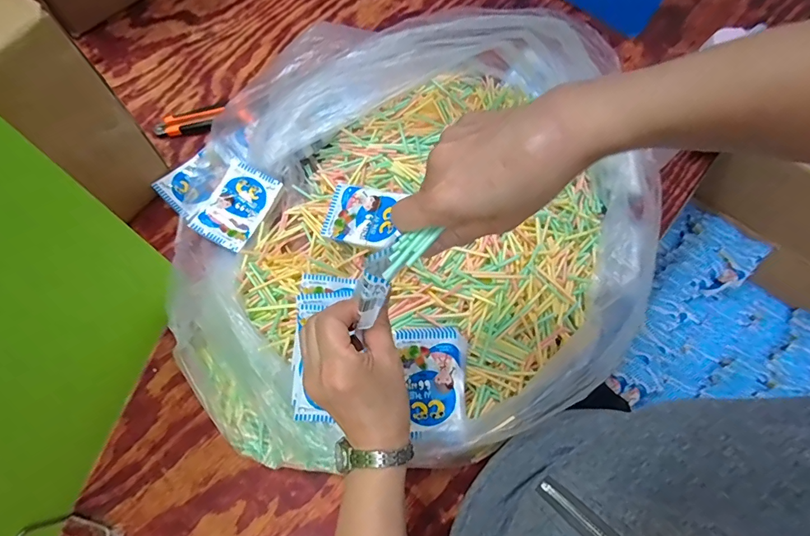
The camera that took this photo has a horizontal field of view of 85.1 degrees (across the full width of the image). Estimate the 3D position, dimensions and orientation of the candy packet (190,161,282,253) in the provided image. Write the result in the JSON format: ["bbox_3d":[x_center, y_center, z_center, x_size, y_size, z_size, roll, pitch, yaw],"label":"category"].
[{"bbox_3d":[-0.210,-0.079,0.558,0.067,0.021,0.106,27,71,7],"label":"candy packet"}]

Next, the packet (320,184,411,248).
[{"bbox_3d":[-0.050,-0.062,0.517,0.093,0.005,0.068,14,78,21],"label":"packet"}]

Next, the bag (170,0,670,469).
[{"bbox_3d":[-0.004,-0.060,0.510,0.527,0.175,0.516,2,68,-2],"label":"bag"}]

